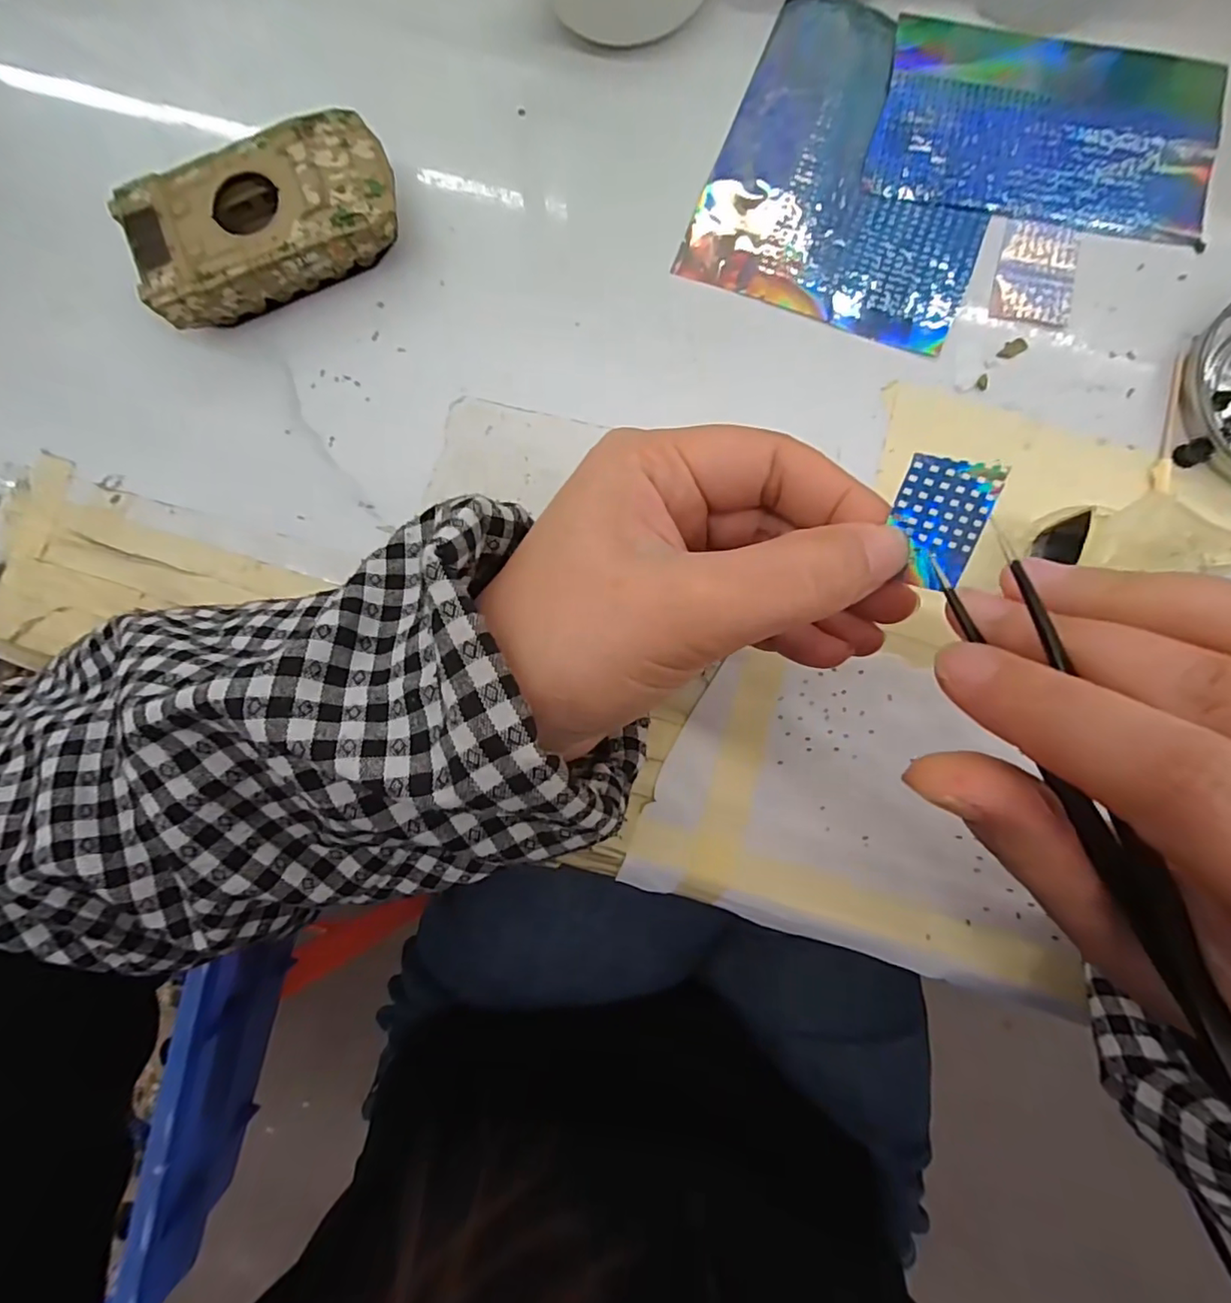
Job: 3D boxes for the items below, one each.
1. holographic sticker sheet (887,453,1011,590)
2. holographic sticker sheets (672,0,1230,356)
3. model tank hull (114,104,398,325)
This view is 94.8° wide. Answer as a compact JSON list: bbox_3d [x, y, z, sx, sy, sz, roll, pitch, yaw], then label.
[{"bbox_3d":[0.075,-0.030,0.132,0.020,0.004,0.028,15,110,8],"label":"holographic sticker sheet"},{"bbox_3d":[0.128,-0.180,0.215,0.177,0.004,0.135,16,87,4],"label":"holographic sticker sheets"},{"bbox_3d":[-0.130,-0.161,0.215,0.094,0.027,0.049,-23,85,1],"label":"model tank hull"}]

